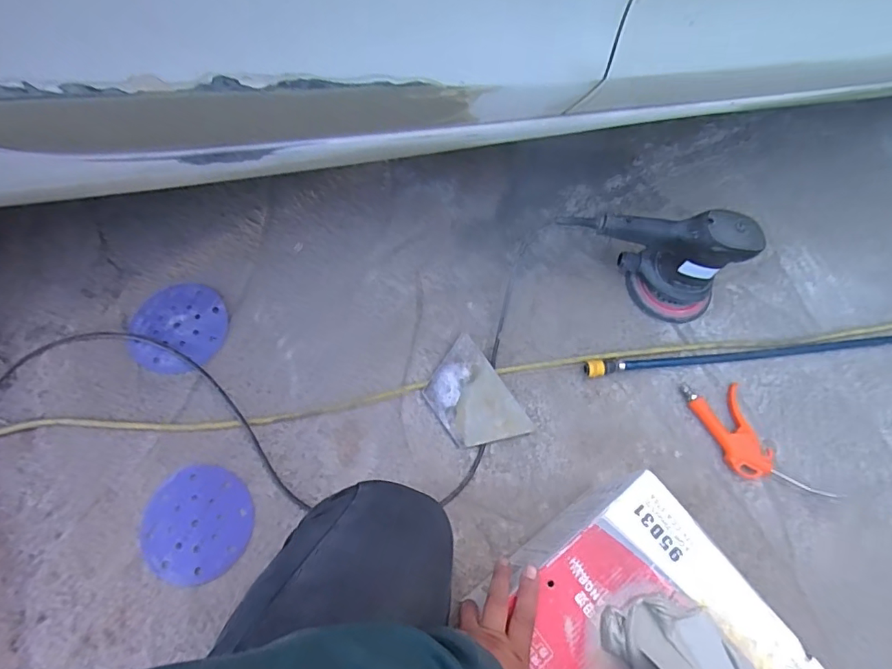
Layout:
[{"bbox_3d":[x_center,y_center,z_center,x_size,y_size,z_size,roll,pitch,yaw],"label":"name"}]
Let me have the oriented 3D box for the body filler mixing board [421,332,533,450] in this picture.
[{"bbox_3d":[0.037,0.094,0.738,0.111,0.014,0.167,-32,74,-14],"label":"body filler mixing board"}]

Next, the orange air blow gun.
[{"bbox_3d":[0.459,0.162,0.741,0.104,0.021,0.239,-30,73,-13],"label":"orange air blow gun"}]

